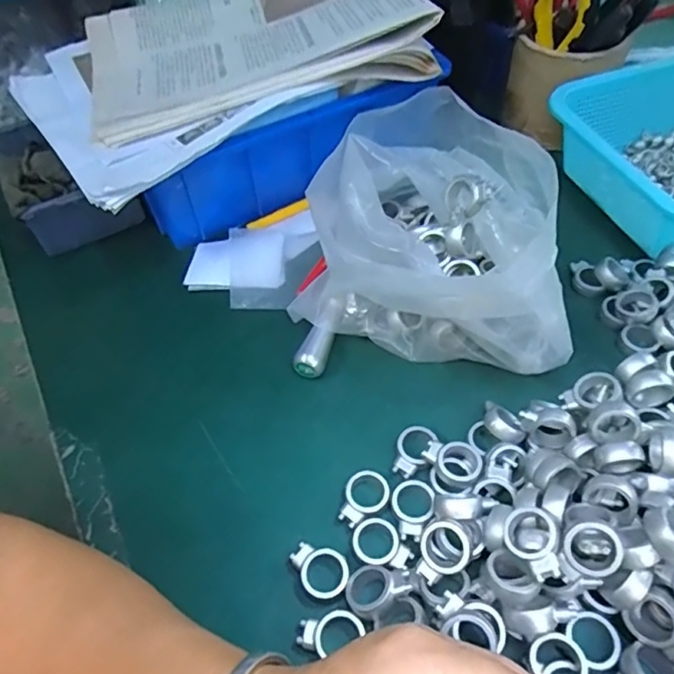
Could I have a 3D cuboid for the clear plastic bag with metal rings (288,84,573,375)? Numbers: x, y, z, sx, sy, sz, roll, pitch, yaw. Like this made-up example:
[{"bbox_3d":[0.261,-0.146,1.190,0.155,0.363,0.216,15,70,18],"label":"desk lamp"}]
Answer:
[{"bbox_3d":[0.072,-0.067,0.370,0.179,0.120,0.145,15,54,17],"label":"clear plastic bag with metal rings"}]

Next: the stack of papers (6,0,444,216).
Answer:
[{"bbox_3d":[-0.097,-0.244,0.467,0.327,0.051,0.233,-26,54,-15],"label":"stack of papers"}]

